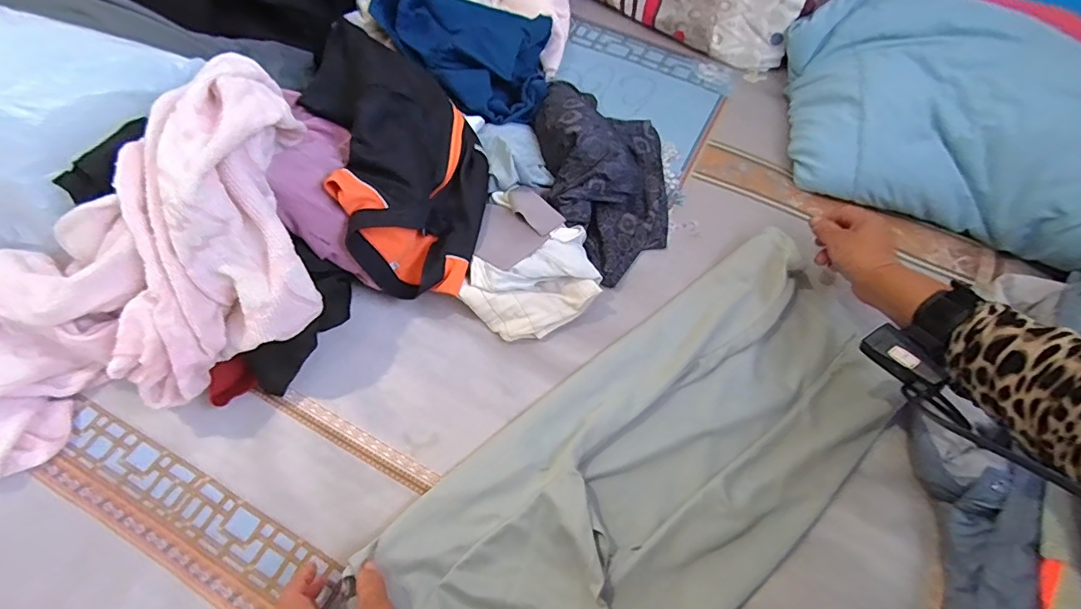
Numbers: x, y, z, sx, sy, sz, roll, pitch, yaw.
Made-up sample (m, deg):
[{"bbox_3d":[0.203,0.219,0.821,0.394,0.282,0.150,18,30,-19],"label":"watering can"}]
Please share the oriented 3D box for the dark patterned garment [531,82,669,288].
[{"bbox_3d":[0.091,-0.187,0.640,0.166,0.089,0.296,-8,65,-4],"label":"dark patterned garment"}]

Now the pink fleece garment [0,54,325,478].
[{"bbox_3d":[-0.428,-0.012,0.476,0.497,0.167,0.227,-30,67,6],"label":"pink fleece garment"}]

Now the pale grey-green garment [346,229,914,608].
[{"bbox_3d":[0.128,0.163,0.502,0.600,0.043,0.258,-34,69,-19],"label":"pale grey-green garment"}]

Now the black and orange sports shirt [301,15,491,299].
[{"bbox_3d":[-0.167,-0.197,0.594,0.175,0.118,0.368,-20,66,-9],"label":"black and orange sports shirt"}]

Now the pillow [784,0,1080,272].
[{"bbox_3d":[0.591,-0.239,0.644,0.524,0.133,0.345,21,66,10],"label":"pillow"}]

